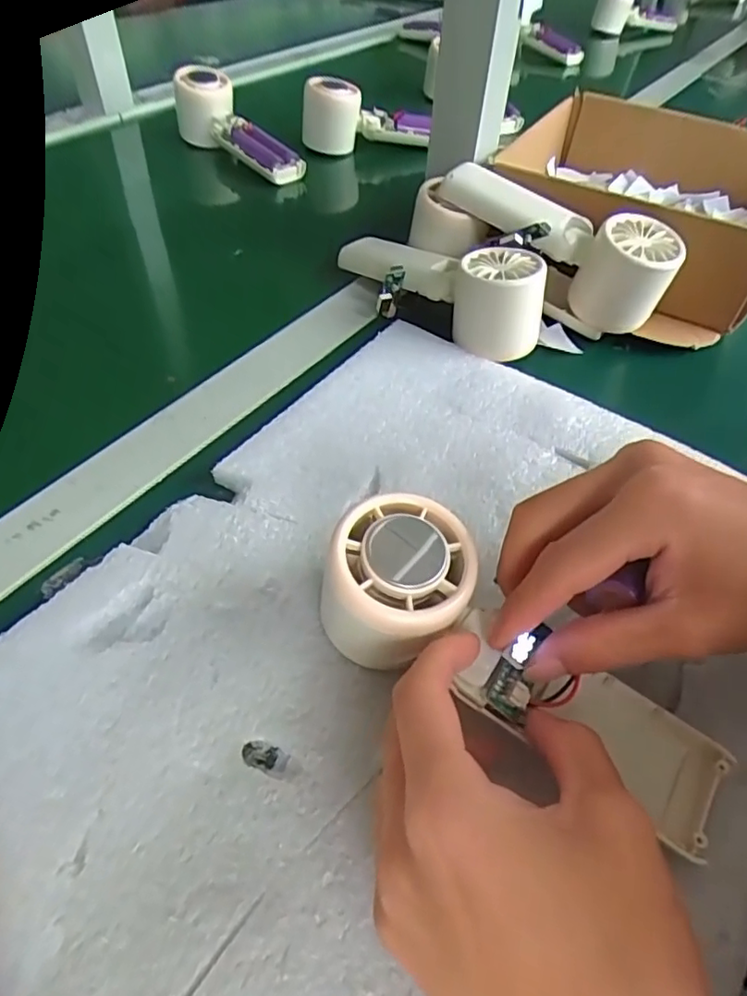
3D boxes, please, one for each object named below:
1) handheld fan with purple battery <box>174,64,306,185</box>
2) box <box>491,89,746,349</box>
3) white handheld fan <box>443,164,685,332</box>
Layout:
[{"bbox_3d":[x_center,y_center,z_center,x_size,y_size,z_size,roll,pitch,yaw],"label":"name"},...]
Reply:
[{"bbox_3d":[-0.134,-0.366,0.592,0.162,0.057,0.045,42,59,13],"label":"handheld fan with purple battery"},{"bbox_3d":[0.214,-0.245,0.479,0.216,0.071,0.238,25,53,16],"label":"box"},{"bbox_3d":[0.121,-0.167,0.407,0.160,0.067,0.048,30,54,19],"label":"white handheld fan"}]

